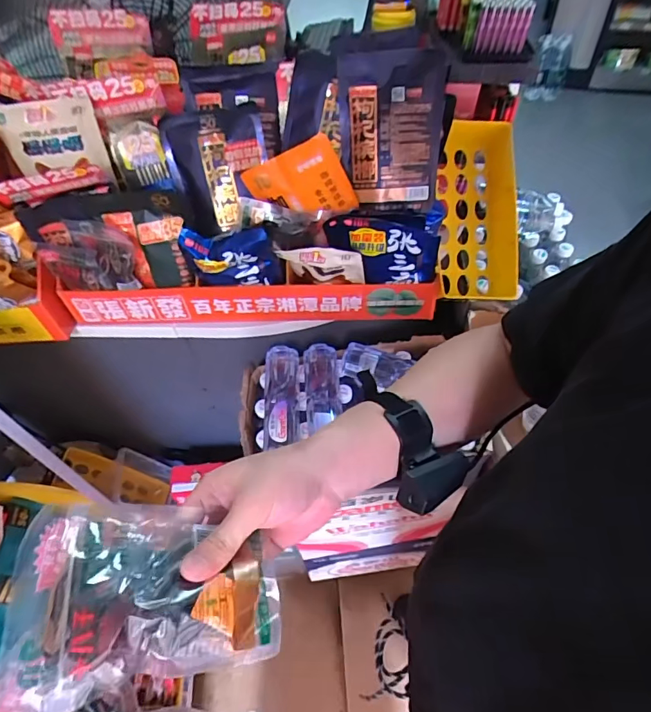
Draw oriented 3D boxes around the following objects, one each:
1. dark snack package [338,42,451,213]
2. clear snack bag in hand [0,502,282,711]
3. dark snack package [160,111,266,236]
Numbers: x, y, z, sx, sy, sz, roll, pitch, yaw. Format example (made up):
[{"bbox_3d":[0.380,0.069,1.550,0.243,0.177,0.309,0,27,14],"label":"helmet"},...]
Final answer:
[{"bbox_3d":[0.097,-0.341,0.682,0.154,0.213,0.045,3,19,1],"label":"dark snack package"},{"bbox_3d":[-0.110,0.149,0.298,0.159,0.025,0.108,6,47,-30],"label":"clear snack bag in hand"},{"bbox_3d":[-0.162,-0.280,0.690,0.140,0.167,0.024,-7,20,0],"label":"dark snack package"}]

